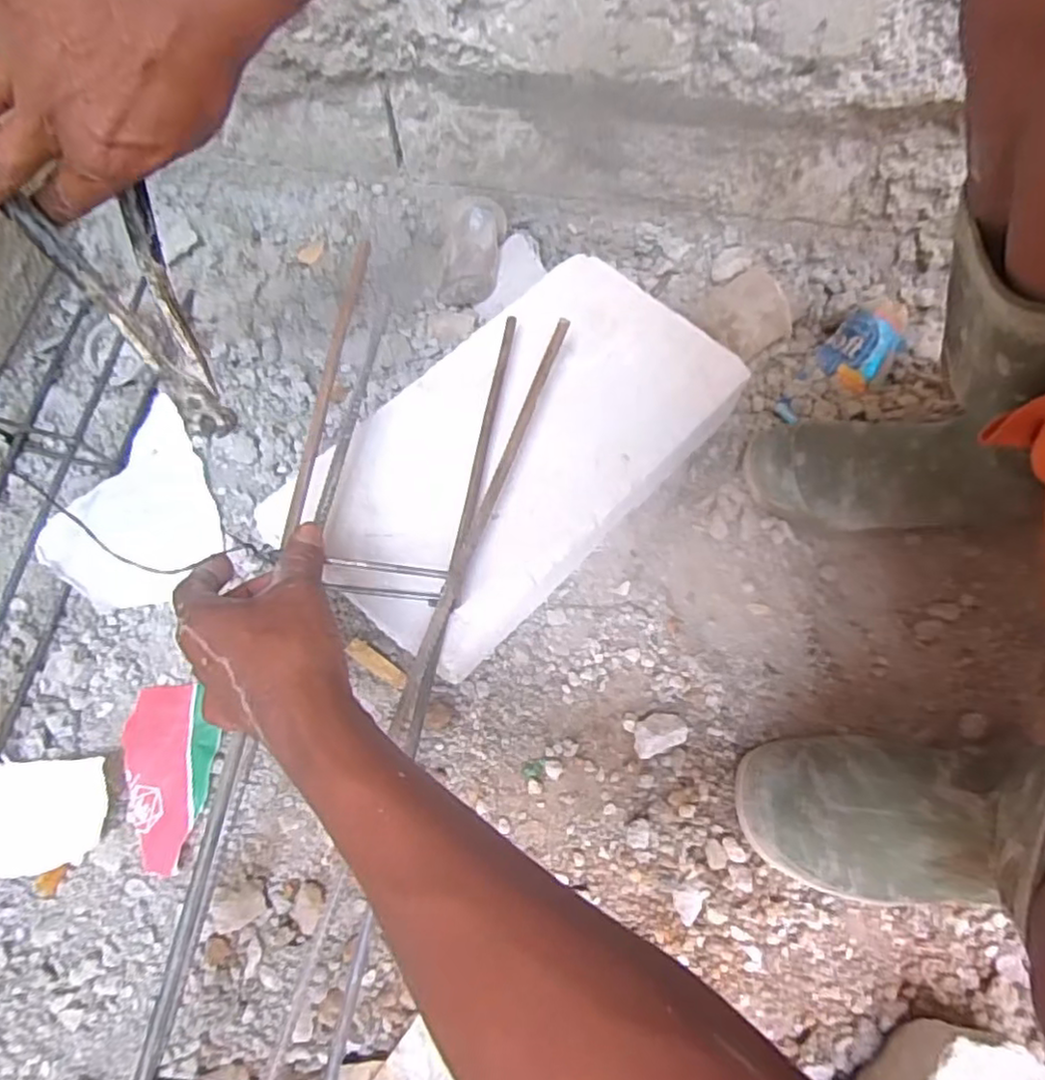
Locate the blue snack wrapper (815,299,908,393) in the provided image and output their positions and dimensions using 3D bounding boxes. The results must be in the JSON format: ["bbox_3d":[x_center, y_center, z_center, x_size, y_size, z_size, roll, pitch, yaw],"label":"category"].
[{"bbox_3d":[0.334,-0.193,0.636,0.093,0.030,0.062,-40,73,-12],"label":"blue snack wrapper"}]

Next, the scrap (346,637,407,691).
[{"bbox_3d":[-0.117,0.099,0.536,0.059,0.005,0.015,32,74,13],"label":"scrap"}]

